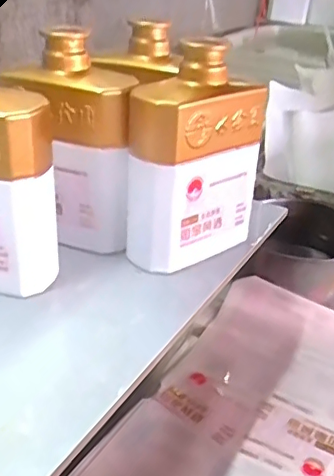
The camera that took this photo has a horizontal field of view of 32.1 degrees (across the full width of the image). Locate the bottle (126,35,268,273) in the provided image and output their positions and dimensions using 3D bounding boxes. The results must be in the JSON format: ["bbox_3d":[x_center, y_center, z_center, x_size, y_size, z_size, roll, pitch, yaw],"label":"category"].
[{"bbox_3d":[0.025,-0.063,0.445,0.106,0.151,0.054,-19,39,-37],"label":"bottle"}]

